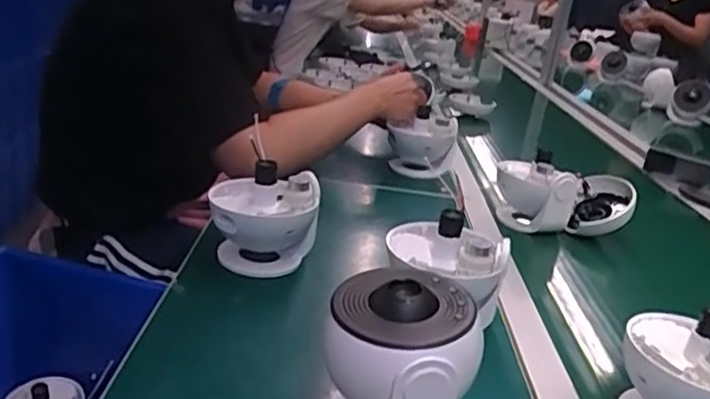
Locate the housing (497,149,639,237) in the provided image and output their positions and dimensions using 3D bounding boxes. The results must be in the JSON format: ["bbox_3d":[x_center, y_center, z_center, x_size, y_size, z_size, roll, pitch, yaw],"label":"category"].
[{"bbox_3d":[0.313,-0.003,0.948,0.189,0.099,0.086,8,24,-12],"label":"housing"}]

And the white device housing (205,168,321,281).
[{"bbox_3d":[-0.104,0.027,0.715,0.117,0.101,0.088,13,24,-2],"label":"white device housing"}]

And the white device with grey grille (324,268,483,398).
[{"bbox_3d":[0.032,0.124,0.480,0.111,0.116,0.099,11,20,9],"label":"white device with grey grille"}]

